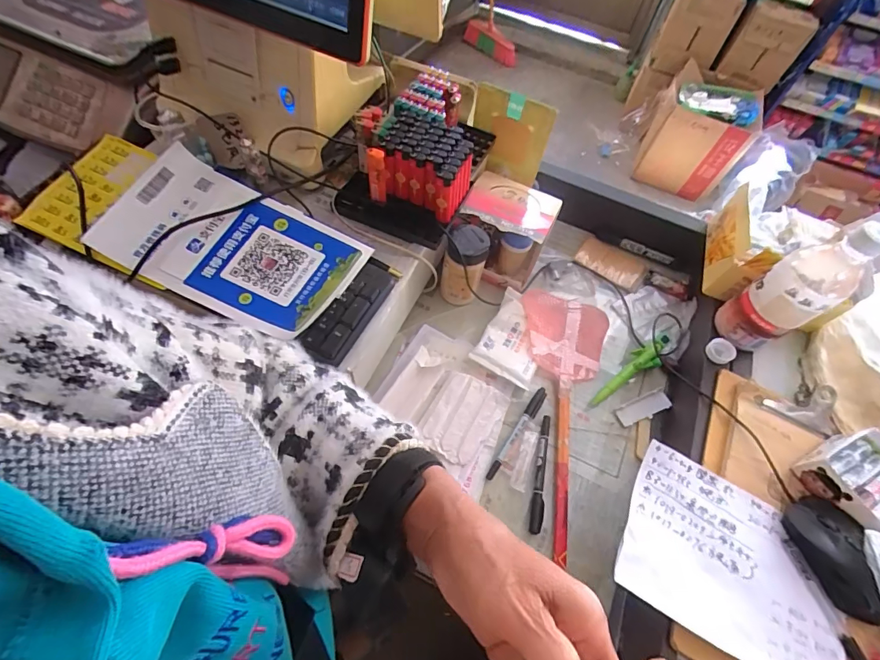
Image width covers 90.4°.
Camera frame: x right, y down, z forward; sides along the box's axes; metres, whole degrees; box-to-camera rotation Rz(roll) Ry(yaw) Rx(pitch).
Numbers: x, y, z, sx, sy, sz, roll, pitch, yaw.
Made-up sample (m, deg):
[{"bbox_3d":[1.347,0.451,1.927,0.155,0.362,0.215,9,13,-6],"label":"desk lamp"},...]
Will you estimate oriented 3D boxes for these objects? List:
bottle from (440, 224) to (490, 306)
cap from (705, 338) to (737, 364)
[{"bbox_3d":[0.032,-0.081,0.598,0.052,0.121,0.049,6,48,-7],"label":"bottle"},{"bbox_3d":[0.348,0.026,0.541,0.030,0.010,0.031,0,72,-1],"label":"cap"}]

